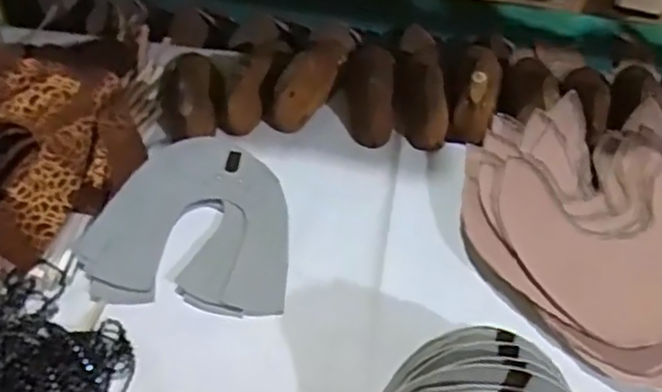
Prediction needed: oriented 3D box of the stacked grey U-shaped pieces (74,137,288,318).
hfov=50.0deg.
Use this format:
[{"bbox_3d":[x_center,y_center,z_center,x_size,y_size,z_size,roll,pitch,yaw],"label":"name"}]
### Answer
[{"bbox_3d":[-0.117,0.017,0.619,0.165,0.018,0.175,5,50,3],"label":"stacked grey U-shaped pieces"}]

